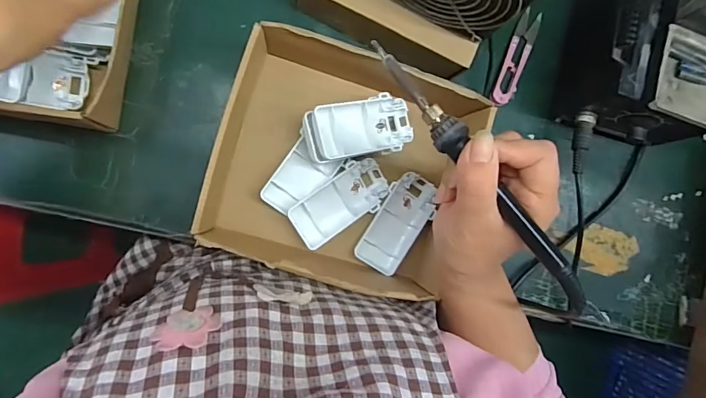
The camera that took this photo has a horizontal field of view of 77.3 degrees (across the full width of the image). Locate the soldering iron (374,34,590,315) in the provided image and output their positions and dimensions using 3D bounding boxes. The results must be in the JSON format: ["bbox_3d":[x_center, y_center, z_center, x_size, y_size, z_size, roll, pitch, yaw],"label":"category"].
[{"bbox_3d":[0.081,-0.015,0.280,0.020,0.018,0.213,-39,89,-5],"label":"soldering iron"}]

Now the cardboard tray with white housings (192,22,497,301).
[{"bbox_3d":[-0.014,-0.030,0.387,0.206,0.080,0.199,15,91,-9],"label":"cardboard tray with white housings"}]

